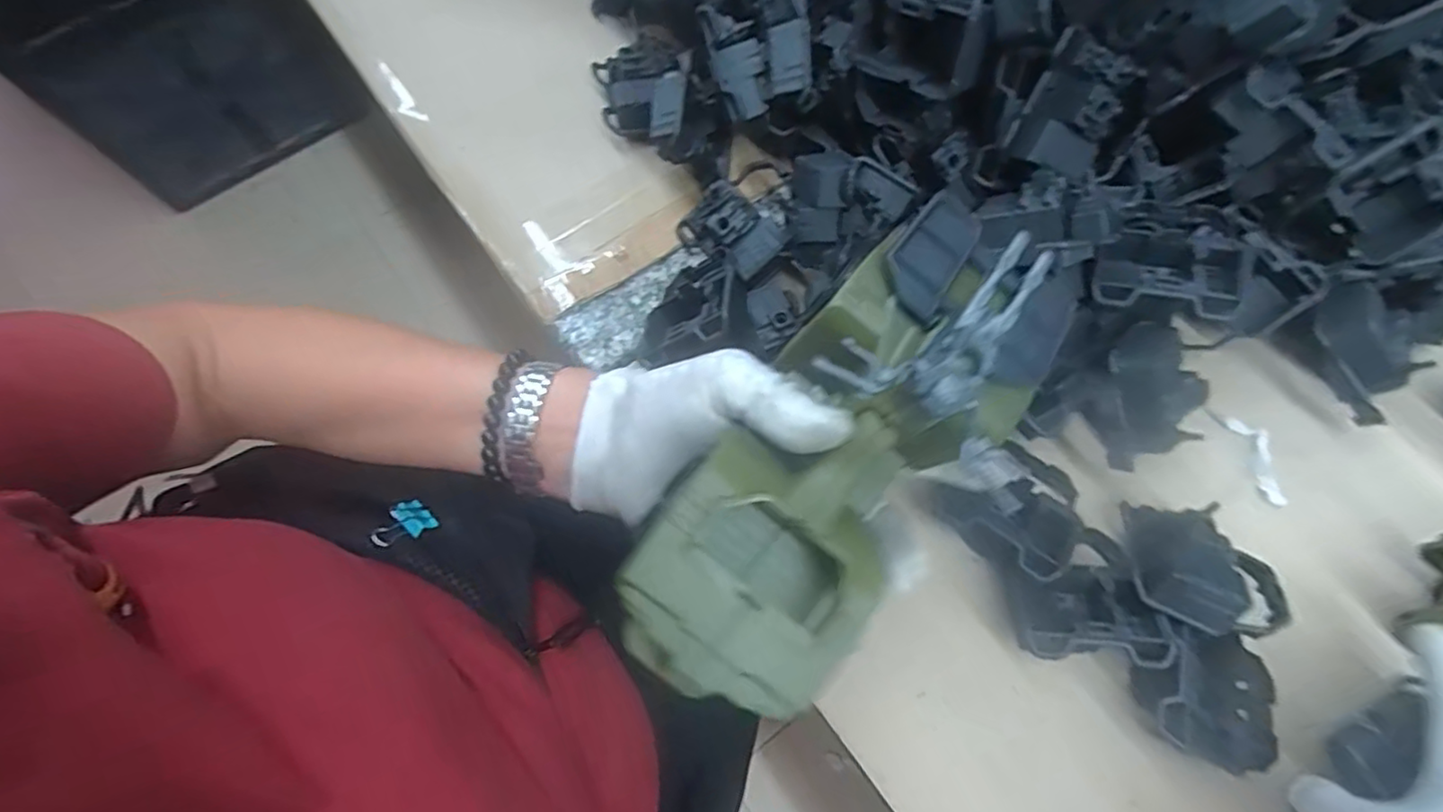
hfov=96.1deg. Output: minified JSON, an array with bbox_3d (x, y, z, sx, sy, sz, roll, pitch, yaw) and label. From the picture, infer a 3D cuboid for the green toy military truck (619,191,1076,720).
[{"bbox_3d":[0.042,0.023,0.229,0.075,0.092,0.192,38,91,13],"label":"green toy military truck"}]

